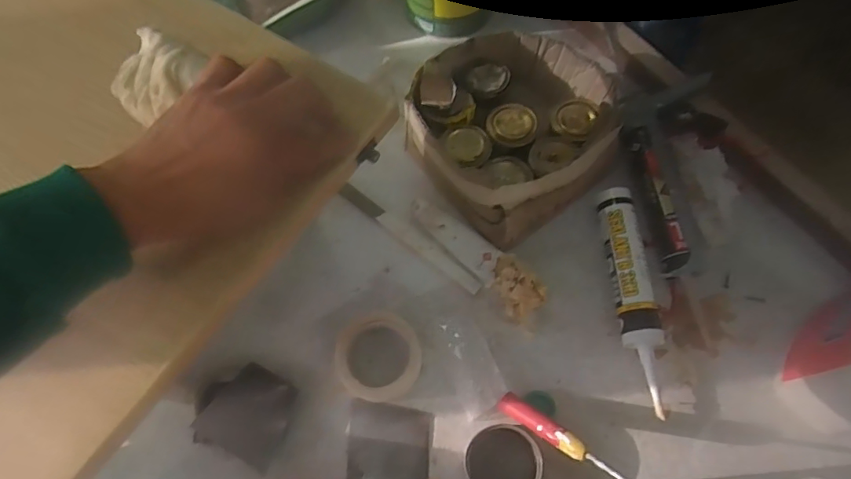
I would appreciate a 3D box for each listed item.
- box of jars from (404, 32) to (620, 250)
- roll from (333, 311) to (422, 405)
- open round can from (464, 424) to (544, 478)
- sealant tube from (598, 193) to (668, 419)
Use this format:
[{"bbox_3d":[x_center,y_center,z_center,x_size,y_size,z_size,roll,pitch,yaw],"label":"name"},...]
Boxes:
[{"bbox_3d":[0.129,-0.167,0.731,0.284,0.095,0.261,-37,71,-13],"label":"box of jars"},{"bbox_3d":[-0.058,0.150,0.636,0.102,0.055,0.104,-1,67,2],"label":"roll"},{"bbox_3d":[0.091,0.263,0.590,0.086,0.033,0.084,-1,67,2],"label":"open round can"},{"bbox_3d":[0.270,0.068,0.657,0.044,0.046,0.298,-1,67,1],"label":"sealant tube"}]

